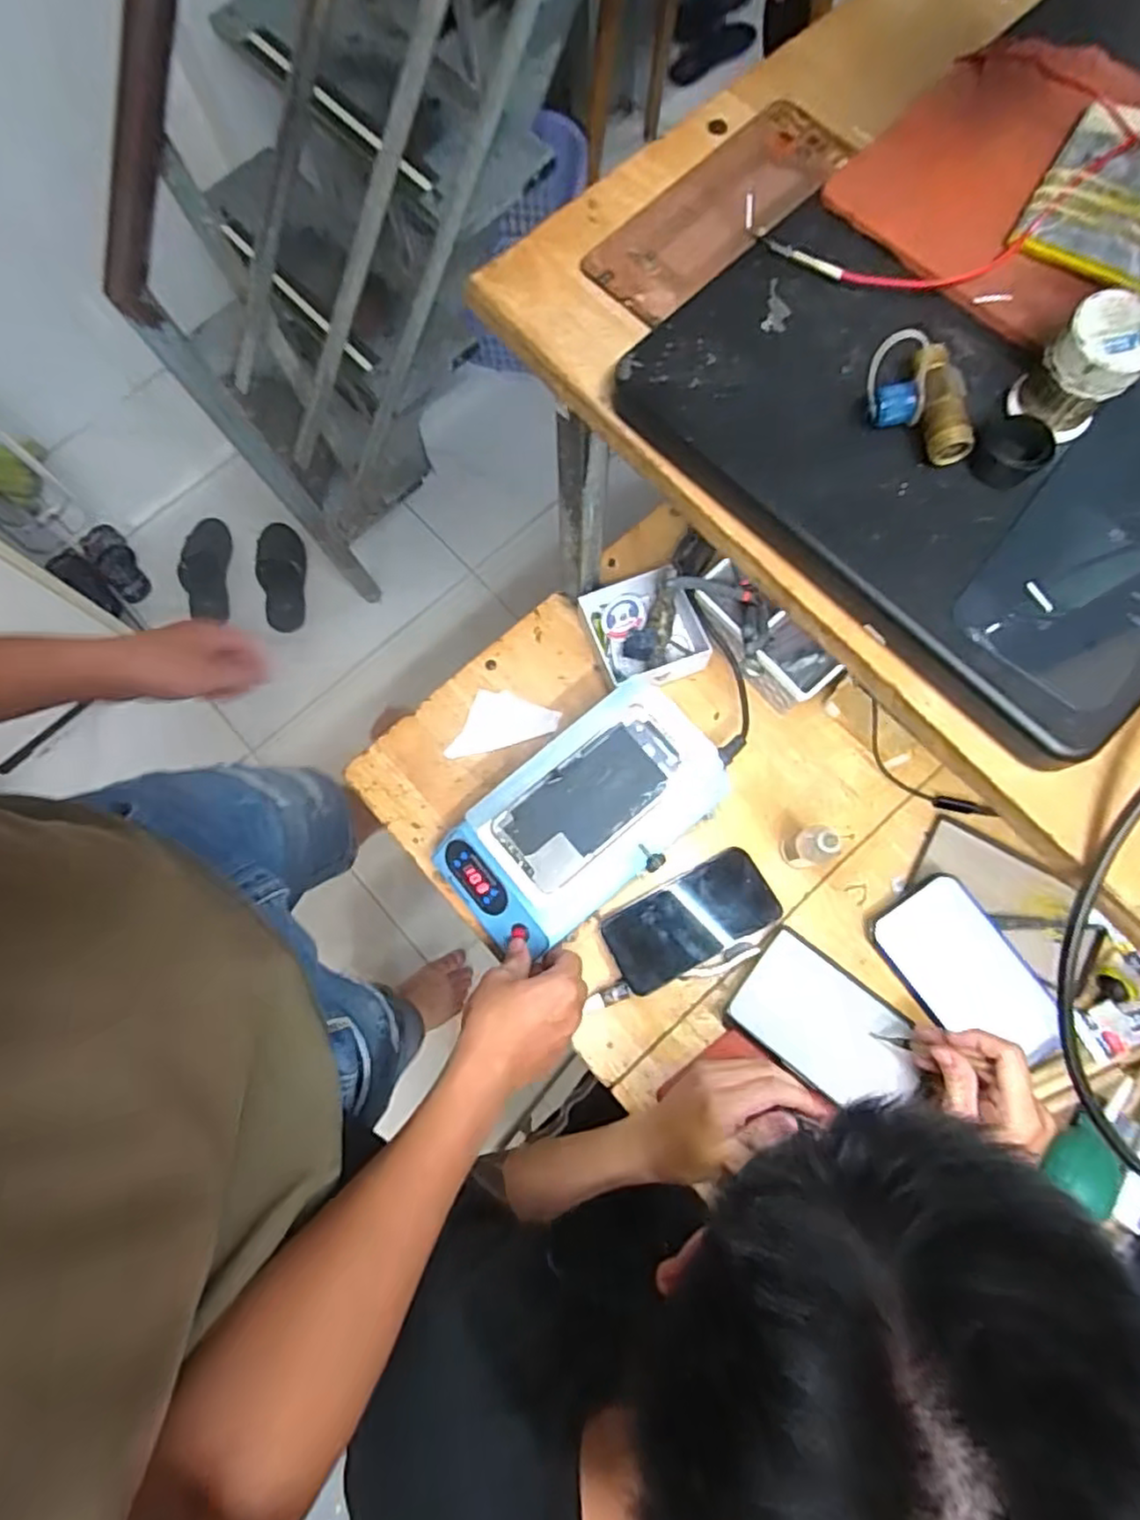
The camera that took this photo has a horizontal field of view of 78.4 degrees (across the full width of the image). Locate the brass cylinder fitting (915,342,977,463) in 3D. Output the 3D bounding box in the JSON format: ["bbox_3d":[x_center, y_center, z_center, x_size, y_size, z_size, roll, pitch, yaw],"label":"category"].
[{"bbox_3d":[0.151,-0.145,0.284,0.015,0.013,0.046,-13,92,-3],"label":"brass cylinder fitting"}]

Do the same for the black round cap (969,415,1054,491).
[{"bbox_3d":[0.181,-0.126,0.286,0.028,0.013,0.024,42,80,9],"label":"black round cap"}]

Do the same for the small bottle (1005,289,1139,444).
[{"bbox_3d":[0.201,-0.152,0.274,0.033,0.043,0.034,0,77,0],"label":"small bottle"}]

